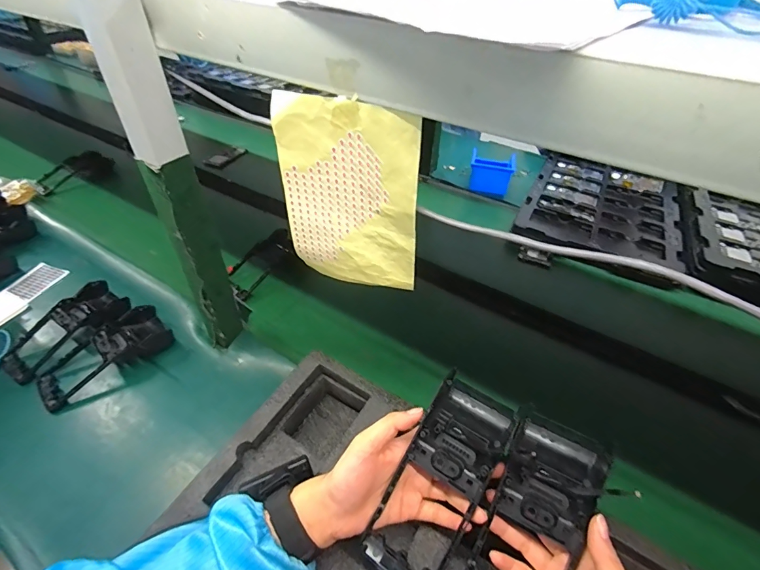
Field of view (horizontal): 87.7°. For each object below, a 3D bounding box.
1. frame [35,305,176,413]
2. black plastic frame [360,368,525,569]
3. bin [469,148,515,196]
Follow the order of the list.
[{"bbox_3d":[-0.416,0.106,0.598,0.182,0.043,0.086,-31,52,-30],"label":"frame"},{"bbox_3d":[0.055,0.175,0.355,0.073,0.040,0.182,26,70,24],"label":"black plastic frame"},{"bbox_3d":[0.278,-0.281,0.993,0.107,0.068,0.090,14,45,13],"label":"bin"}]

